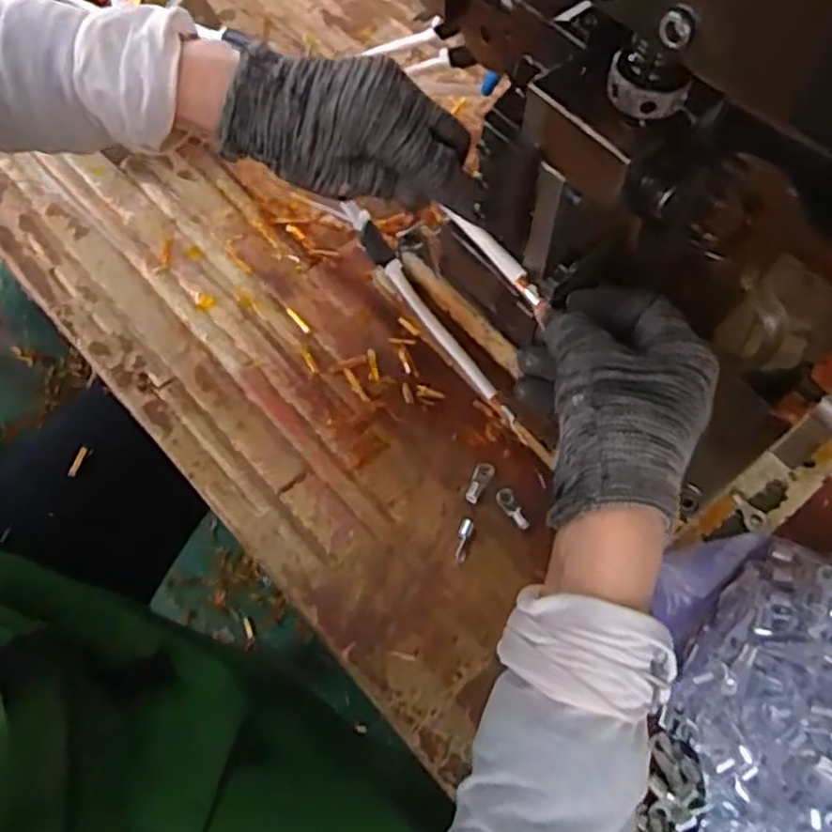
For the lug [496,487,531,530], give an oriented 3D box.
[{"bbox_3d":[0.062,0.059,0.470,0.012,0.004,0.030,-30,67,-14],"label":"lug"}]

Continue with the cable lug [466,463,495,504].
[{"bbox_3d":[0.041,0.043,0.478,0.012,0.007,0.030,20,65,10],"label":"cable lug"}]

